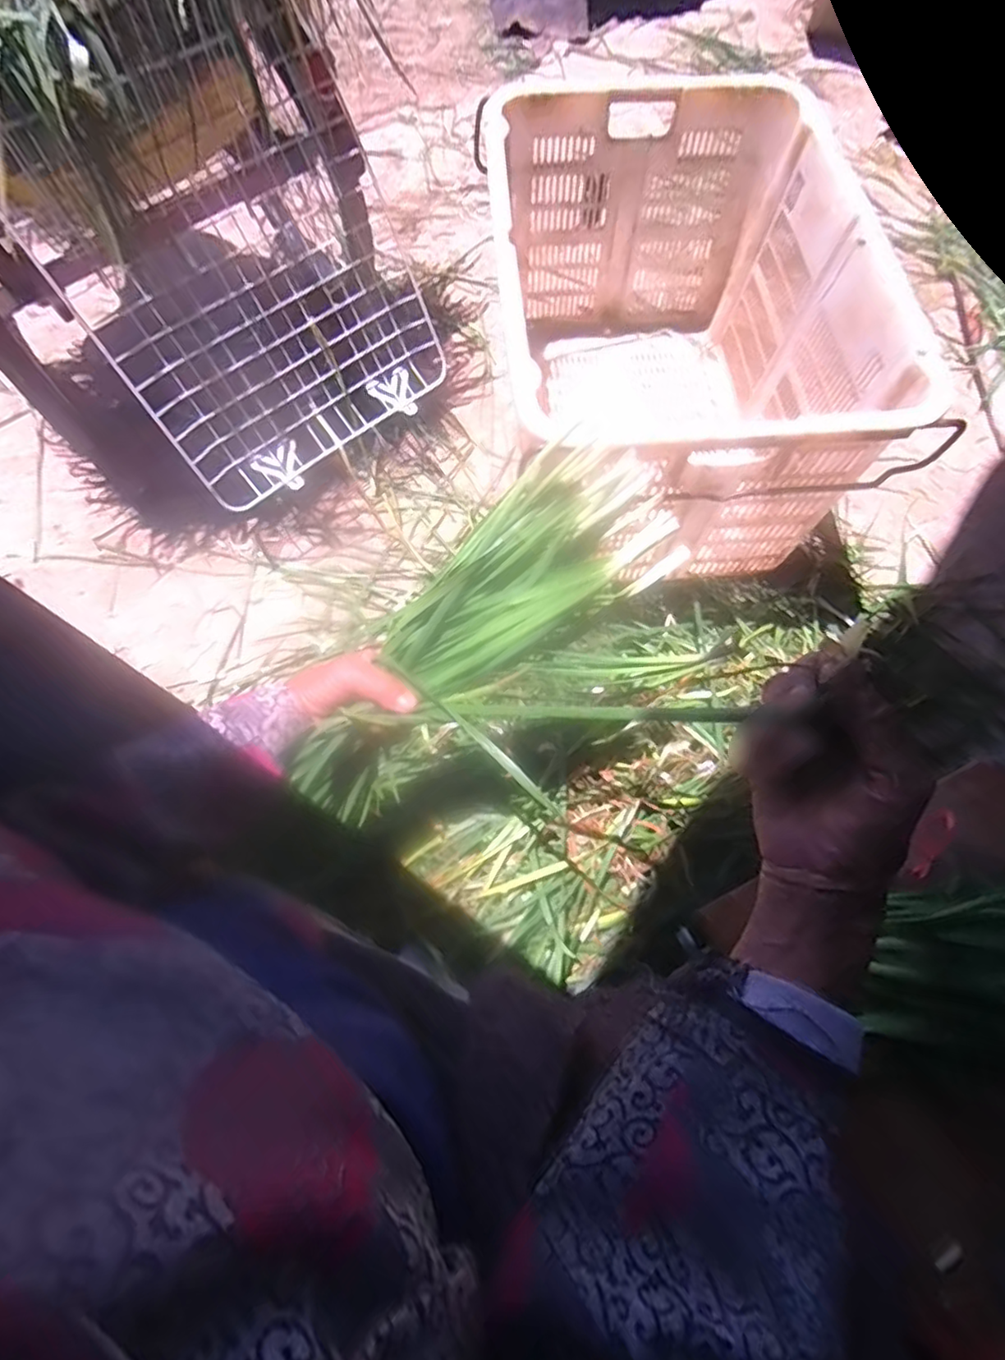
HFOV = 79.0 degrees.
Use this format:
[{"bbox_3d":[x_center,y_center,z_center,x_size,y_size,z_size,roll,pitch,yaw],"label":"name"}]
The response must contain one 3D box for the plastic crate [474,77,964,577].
[{"bbox_3d":[0.240,-0.513,0.959,0.489,0.380,0.710,-4,68,-1],"label":"plastic crate"}]

